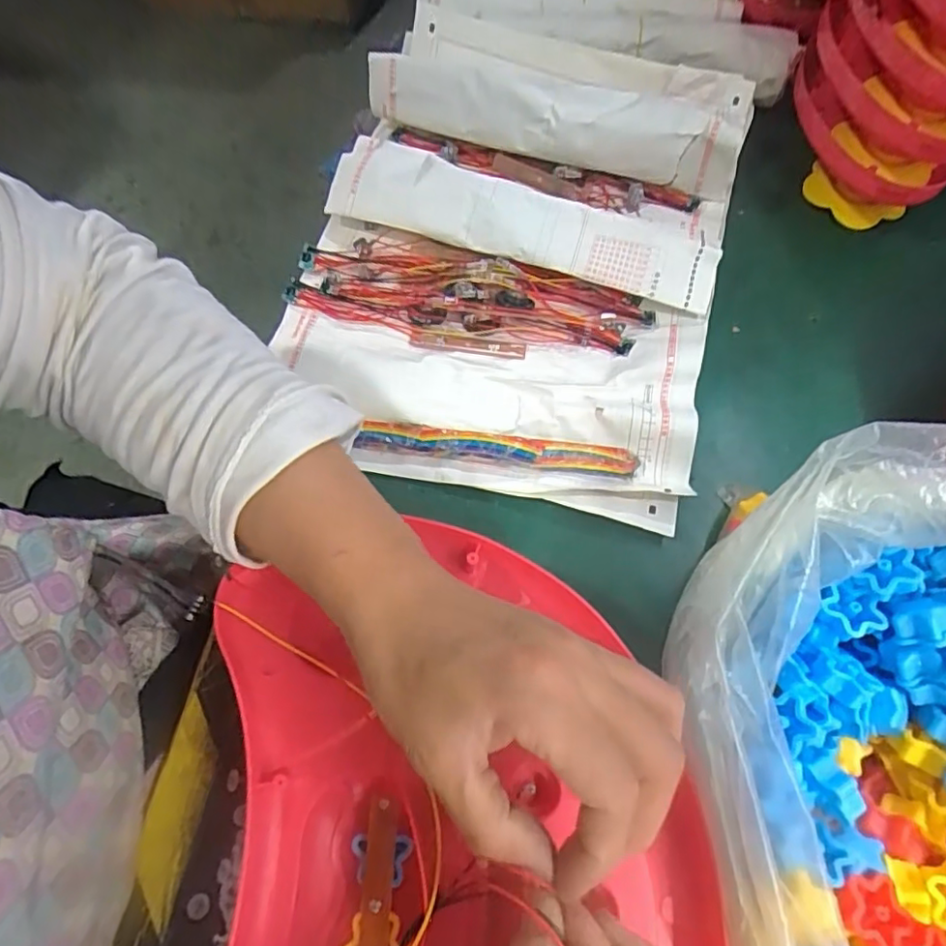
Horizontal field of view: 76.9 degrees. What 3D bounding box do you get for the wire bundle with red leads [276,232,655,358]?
[{"bbox_3d":[-0.005,-0.123,0.429,0.237,0.021,0.085,19,65,6],"label":"wire bundle with red leads"}]

